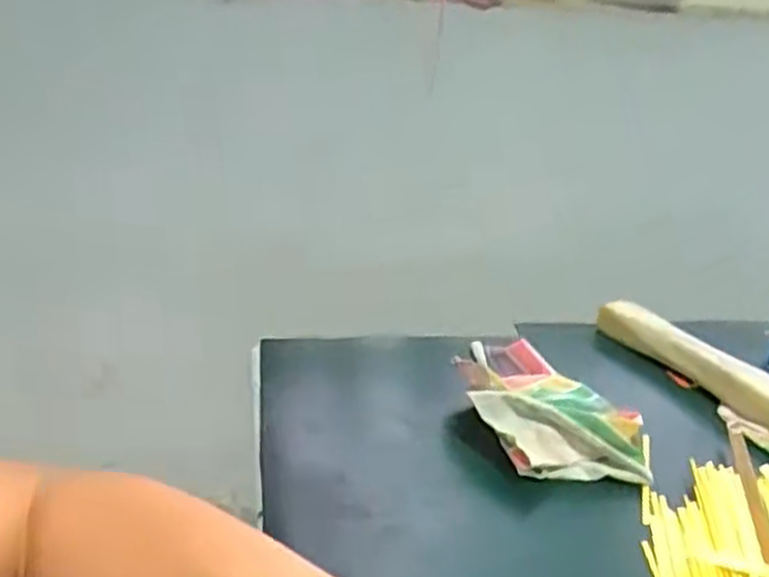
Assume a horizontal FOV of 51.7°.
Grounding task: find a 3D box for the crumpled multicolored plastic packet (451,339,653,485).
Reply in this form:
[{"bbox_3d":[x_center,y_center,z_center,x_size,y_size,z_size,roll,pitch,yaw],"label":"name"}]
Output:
[{"bbox_3d":[0.128,0.083,0.646,0.136,0.044,0.172,1,25,-7],"label":"crumpled multicolored plastic packet"}]

